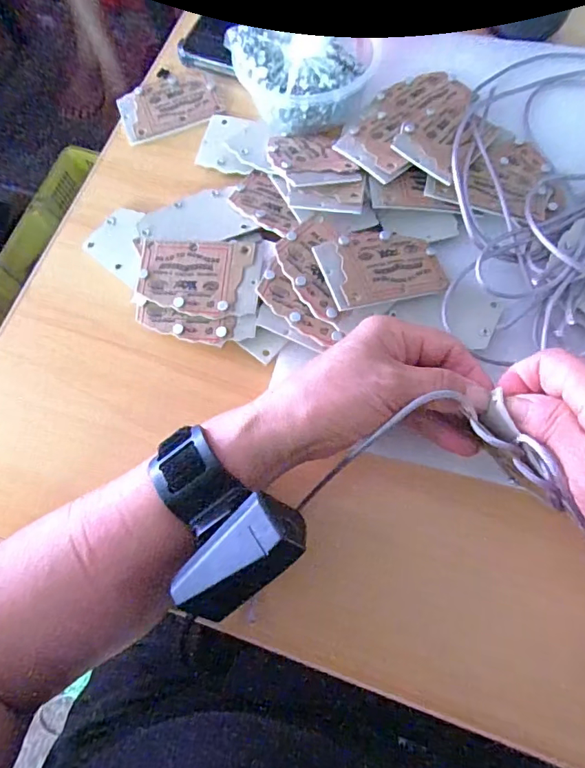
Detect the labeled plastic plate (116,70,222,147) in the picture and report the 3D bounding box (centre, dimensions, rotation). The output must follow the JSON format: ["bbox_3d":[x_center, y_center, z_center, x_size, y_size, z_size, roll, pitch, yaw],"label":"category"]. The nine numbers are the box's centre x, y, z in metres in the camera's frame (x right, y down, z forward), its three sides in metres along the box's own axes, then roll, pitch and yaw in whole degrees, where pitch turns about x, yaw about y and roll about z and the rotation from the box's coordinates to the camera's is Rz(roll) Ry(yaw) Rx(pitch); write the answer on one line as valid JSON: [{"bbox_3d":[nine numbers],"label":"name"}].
[{"bbox_3d":[-0.107,-0.241,0.414,0.083,0.004,0.065,-22,73,-5],"label":"labeled plastic plate"}]

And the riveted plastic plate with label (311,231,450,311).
[{"bbox_3d":[0.059,-0.078,0.321,0.082,0.005,0.054,-15,69,-19],"label":"riveted plastic plate with label"}]

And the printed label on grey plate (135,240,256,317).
[{"bbox_3d":[-0.068,-0.075,0.333,0.076,0.004,0.054,5,75,6],"label":"printed label on grey plate"}]

